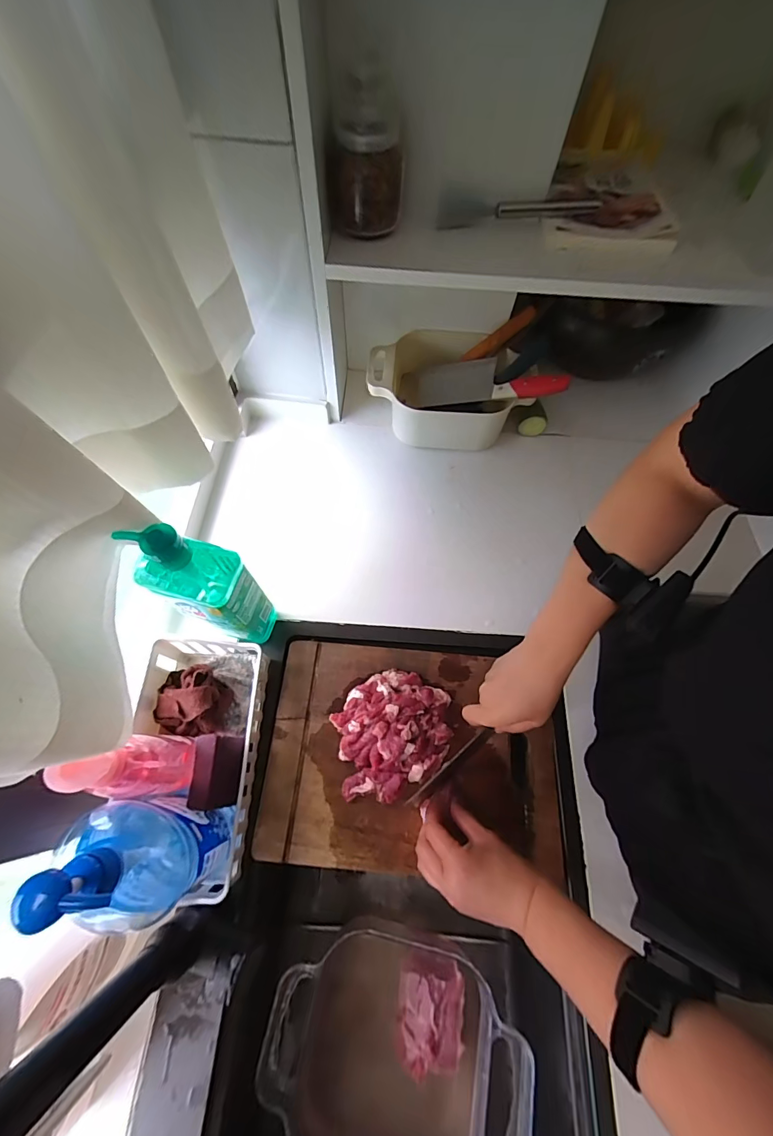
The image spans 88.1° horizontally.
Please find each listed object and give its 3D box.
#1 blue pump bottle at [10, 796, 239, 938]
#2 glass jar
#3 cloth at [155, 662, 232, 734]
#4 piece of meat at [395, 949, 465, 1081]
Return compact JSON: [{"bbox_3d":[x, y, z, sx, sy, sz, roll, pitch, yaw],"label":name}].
[{"bbox_3d":[-0.205,0.249,0.348,0.067,0.207,0.095,-15,67,-9],"label":"blue pump bottle"},{"bbox_3d":[-0.024,-0.495,0.470,0.086,0.150,0.082,0,65,0],"label":"glass jar"},{"bbox_3d":[-0.238,0.160,0.485,0.073,0.049,0.075,8,65,1],"label":"cloth"},{"bbox_3d":[0.058,0.578,0.528,0.083,0.038,0.108,7,65,1],"label":"piece of meat"}]

